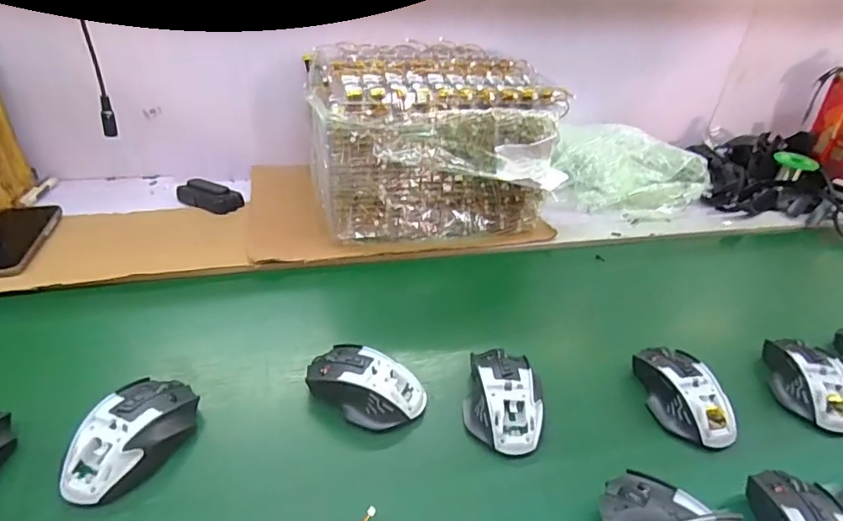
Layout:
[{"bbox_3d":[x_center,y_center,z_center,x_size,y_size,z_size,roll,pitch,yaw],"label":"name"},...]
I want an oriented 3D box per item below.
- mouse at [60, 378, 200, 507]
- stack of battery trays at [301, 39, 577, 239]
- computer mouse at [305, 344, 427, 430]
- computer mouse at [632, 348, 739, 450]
[{"bbox_3d":[-0.243,0.142,0.426,0.061,0.033,0.111,11,36,12],"label":"mouse"},{"bbox_3d":[0.007,-0.189,0.753,0.310,0.184,0.287,-7,36,-13],"label":"stack of battery trays"},{"bbox_3d":[-0.055,0.116,0.487,0.113,0.039,0.063,18,38,20],"label":"computer mouse"},{"bbox_3d":[0.257,0.128,0.504,0.066,0.036,0.107,-2,35,-6],"label":"computer mouse"}]

